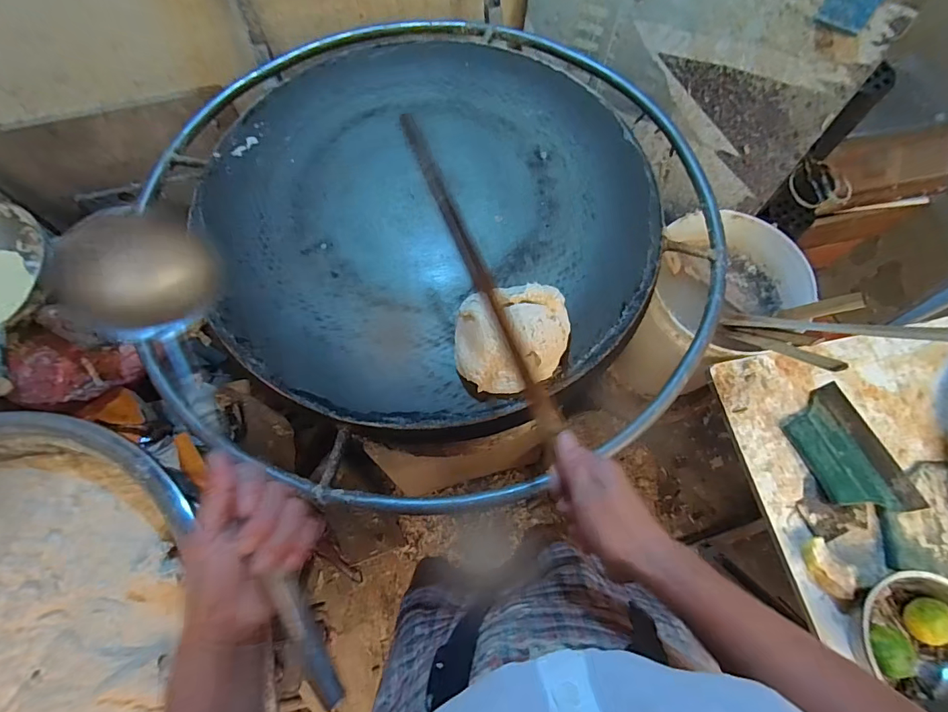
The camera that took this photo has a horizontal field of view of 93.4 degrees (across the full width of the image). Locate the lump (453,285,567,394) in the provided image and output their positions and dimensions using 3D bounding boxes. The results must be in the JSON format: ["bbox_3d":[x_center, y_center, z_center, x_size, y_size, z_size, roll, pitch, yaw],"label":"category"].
[{"bbox_3d":[0.046,-0.022,0.511,0.133,0.059,0.106,-7,67,-1],"label":"lump"}]

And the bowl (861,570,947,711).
[{"bbox_3d":[0.553,0.350,0.549,0.152,0.057,0.141,-1,67,1],"label":"bowl"}]

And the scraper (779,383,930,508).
[{"bbox_3d":[0.547,0.140,0.651,0.129,0.020,0.188,-20,68,-7],"label":"scraper"}]

